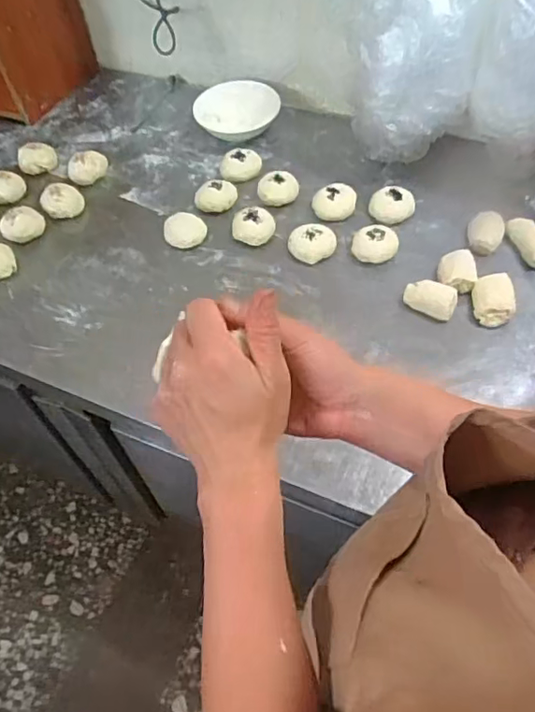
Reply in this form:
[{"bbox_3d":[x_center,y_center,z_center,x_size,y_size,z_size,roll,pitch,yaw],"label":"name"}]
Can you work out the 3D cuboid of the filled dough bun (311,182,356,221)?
[{"bbox_3d":[0.117,-0.270,0.982,0.077,0.039,0.064,4,52,6],"label":"filled dough bun"}]

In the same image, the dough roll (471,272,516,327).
[{"bbox_3d":[0.332,-0.084,0.826,0.054,0.035,0.082,4,52,5],"label":"dough roll"}]

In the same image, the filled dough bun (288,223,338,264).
[{"bbox_3d":[0.074,-0.188,0.922,0.077,0.035,0.063,0,52,3],"label":"filled dough bun"}]

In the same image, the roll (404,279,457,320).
[{"bbox_3d":[0.244,-0.084,0.841,0.077,0.037,0.044,20,55,17],"label":"roll"}]

